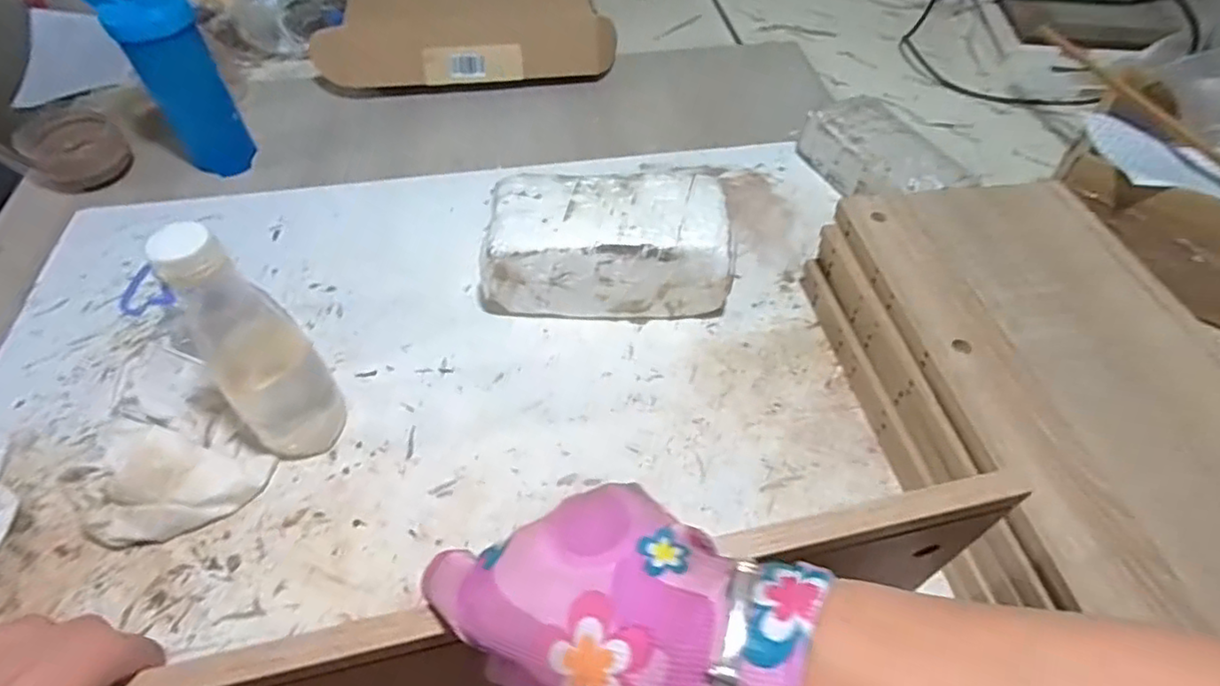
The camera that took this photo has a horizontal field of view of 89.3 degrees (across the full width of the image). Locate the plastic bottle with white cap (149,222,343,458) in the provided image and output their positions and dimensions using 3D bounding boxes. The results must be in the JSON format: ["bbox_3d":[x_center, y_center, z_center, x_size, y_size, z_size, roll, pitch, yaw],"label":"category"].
[{"bbox_3d":[-0.275,0.005,0.472,0.070,0.229,0.069,34,58,23],"label":"plastic bottle with white cap"}]

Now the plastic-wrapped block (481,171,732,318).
[{"bbox_3d":[-0.005,-0.096,0.630,0.242,0.110,0.112,2,52,0],"label":"plastic-wrapped block"}]

